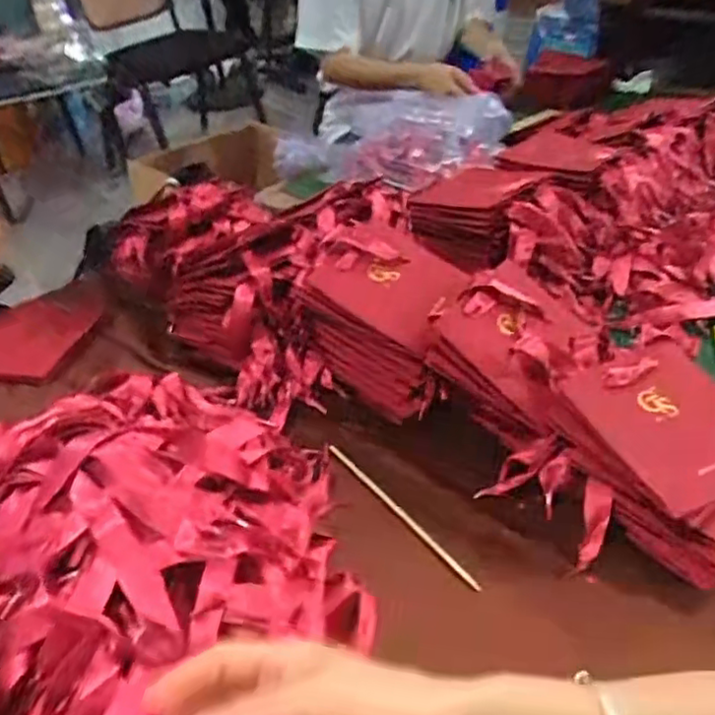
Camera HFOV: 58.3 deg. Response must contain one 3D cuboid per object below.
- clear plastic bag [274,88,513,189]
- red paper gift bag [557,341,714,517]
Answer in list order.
[{"bbox_3d":[0.050,-0.370,1.082,0.374,0.109,0.234,6,40,15],"label":"clear plastic bag"},{"bbox_3d":[0.262,0.050,0.534,0.131,0.015,0.145,-26,60,-20],"label":"red paper gift bag"}]

